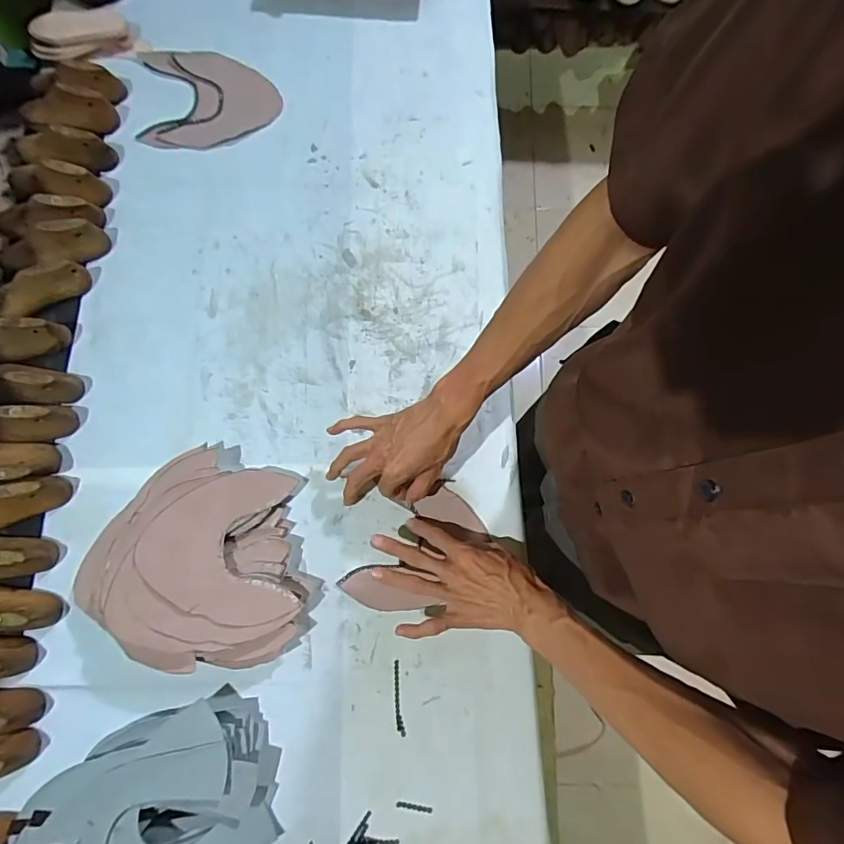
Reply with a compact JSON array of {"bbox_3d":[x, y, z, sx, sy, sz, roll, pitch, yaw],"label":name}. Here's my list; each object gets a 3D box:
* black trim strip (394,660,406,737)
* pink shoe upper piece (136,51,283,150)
[{"bbox_3d":[-0.027,0.310,0.548,0.010,0.004,0.077,-7,77,-2],"label":"black trim strip"},{"bbox_3d":[-0.316,-0.487,0.730,0.200,0.010,0.171,-6,79,-2],"label":"pink shoe upper piece"}]

